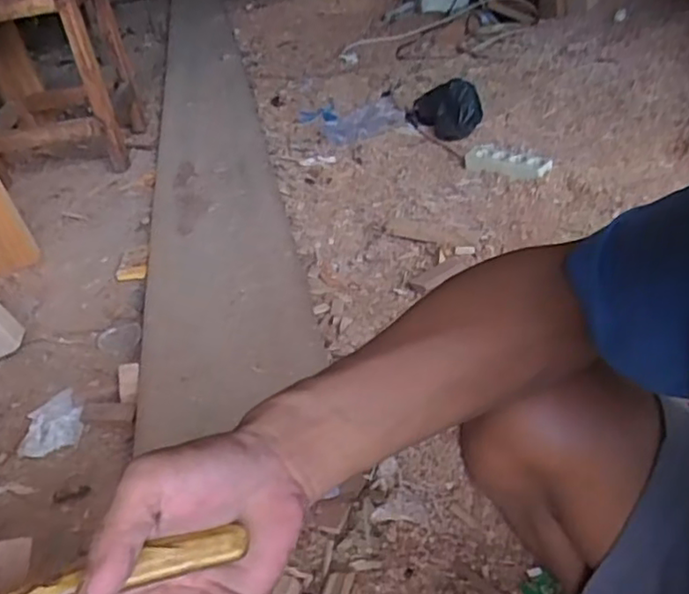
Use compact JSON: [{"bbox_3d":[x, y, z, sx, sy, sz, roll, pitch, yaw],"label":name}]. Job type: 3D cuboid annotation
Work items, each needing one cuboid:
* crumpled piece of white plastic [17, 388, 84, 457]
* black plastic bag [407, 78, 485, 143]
[{"bbox_3d":[-0.429,0.187,0.974,0.080,0.012,0.118,-9,35,-6],"label":"crumpled piece of white plastic"},{"bbox_3d":[0.261,-0.500,1.744,0.192,0.095,0.182,1,35,10],"label":"black plastic bag"}]

